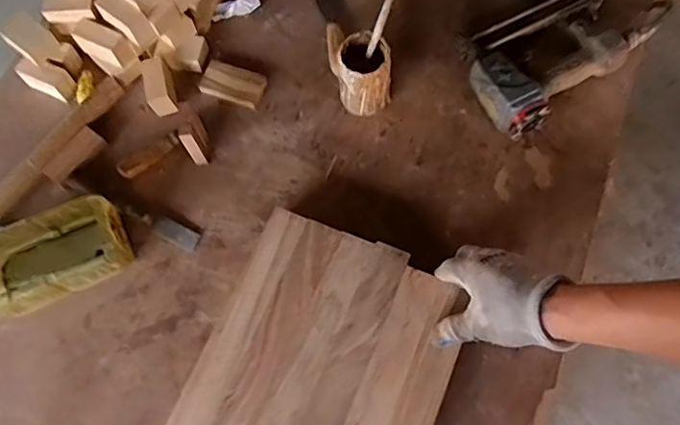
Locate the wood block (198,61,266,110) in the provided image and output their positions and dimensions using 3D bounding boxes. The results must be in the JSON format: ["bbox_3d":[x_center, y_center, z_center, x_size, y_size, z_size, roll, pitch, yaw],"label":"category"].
[{"bbox_3d":[-0.147,-0.175,0.736,0.084,0.020,0.049,18,71,6],"label":"wood block"}]

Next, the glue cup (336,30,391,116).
[{"bbox_3d":[0.031,-0.175,0.692,0.066,0.095,0.068,0,70,0],"label":"glue cup"}]

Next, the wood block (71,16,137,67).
[{"bbox_3d":[-0.310,-0.222,0.703,0.075,0.042,0.030,25,72,9],"label":"wood block"}]

